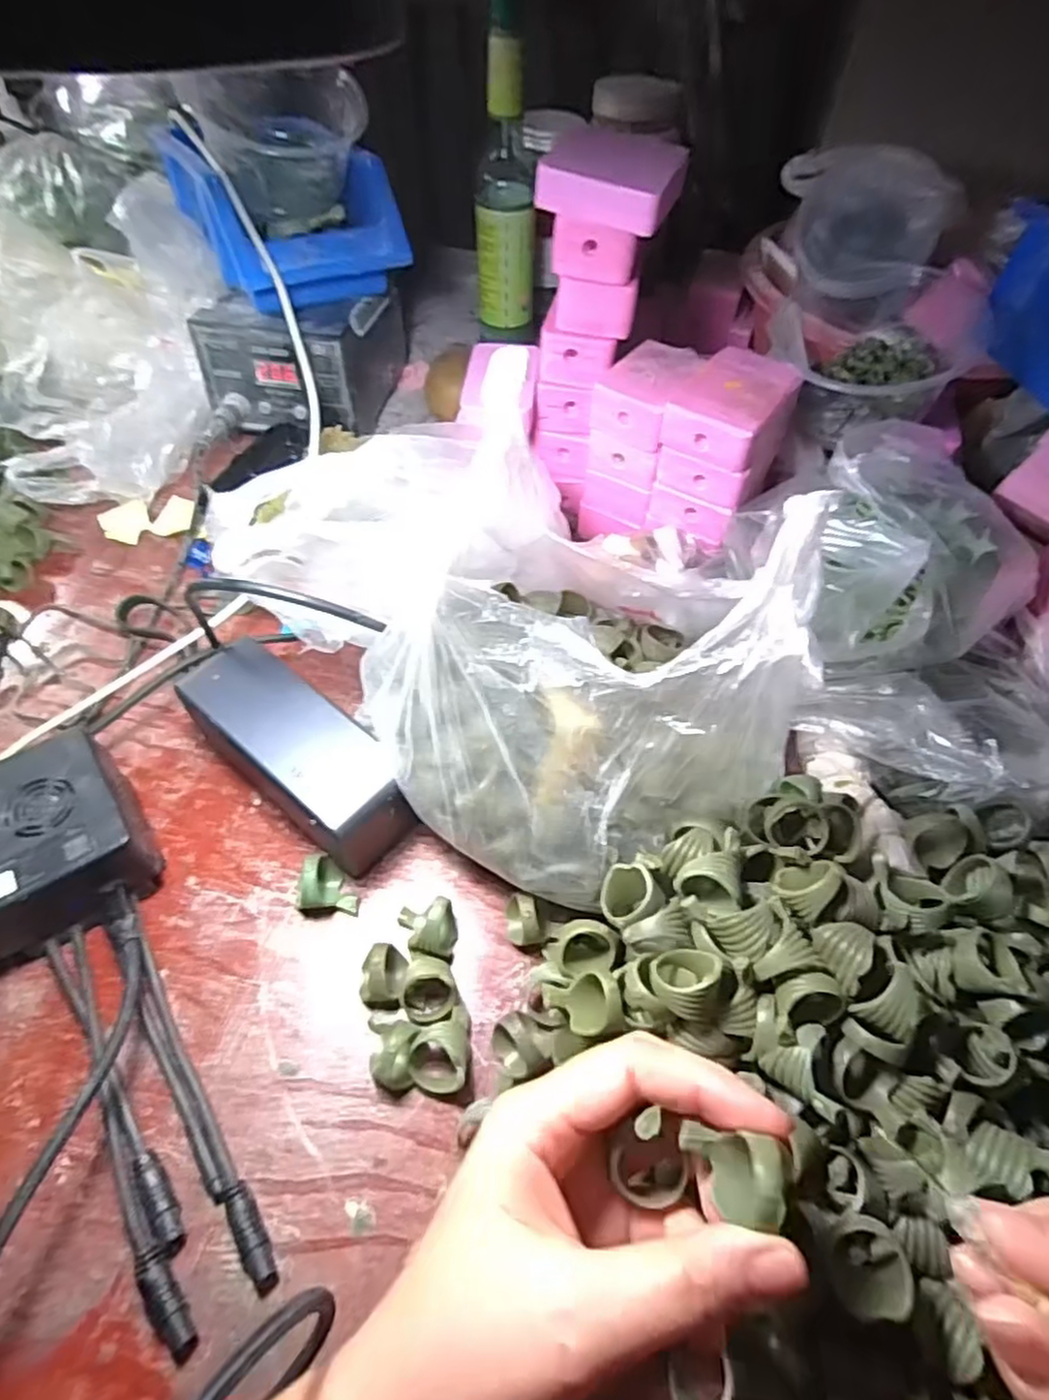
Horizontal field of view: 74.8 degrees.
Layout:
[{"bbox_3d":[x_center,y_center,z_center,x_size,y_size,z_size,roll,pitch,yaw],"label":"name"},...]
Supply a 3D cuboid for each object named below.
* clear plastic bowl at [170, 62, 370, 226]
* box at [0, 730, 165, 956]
[{"bbox_3d":[-0.160,-0.372,0.465,0.078,0.079,0.089,22,58,13],"label":"clear plastic bowl"},{"bbox_3d":[-0.226,0.068,0.323,0.086,0.048,0.086,-28,60,-19],"label":"box"}]

